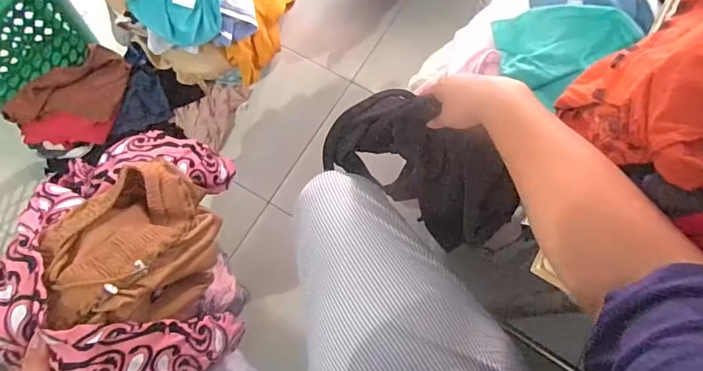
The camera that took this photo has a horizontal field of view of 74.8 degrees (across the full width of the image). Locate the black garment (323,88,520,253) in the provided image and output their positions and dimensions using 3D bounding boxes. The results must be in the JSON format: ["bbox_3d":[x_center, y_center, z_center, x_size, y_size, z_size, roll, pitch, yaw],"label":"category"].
[{"bbox_3d":[0.092,-0.037,0.650,0.283,0.188,0.134,43,78,14],"label":"black garment"}]

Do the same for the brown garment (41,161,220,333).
[{"bbox_3d":[-0.248,0.074,0.538,0.152,0.127,0.167,-16,72,-3],"label":"brown garment"}]

